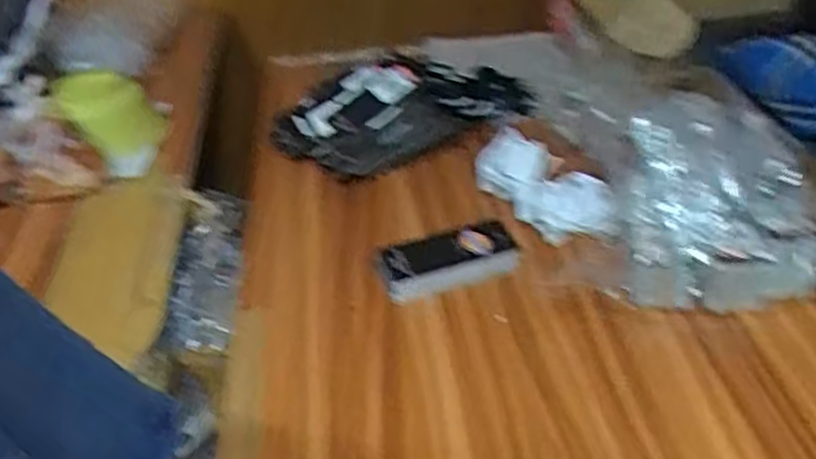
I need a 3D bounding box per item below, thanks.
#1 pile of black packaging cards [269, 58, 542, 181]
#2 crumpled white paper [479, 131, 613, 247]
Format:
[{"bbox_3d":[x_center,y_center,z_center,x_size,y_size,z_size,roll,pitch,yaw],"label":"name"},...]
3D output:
[{"bbox_3d":[0.004,-0.133,0.775,0.286,0.069,0.138,-15,37,-14],"label":"pile of black packaging cards"},{"bbox_3d":[0.120,-0.037,0.658,0.067,0.051,0.138,-22,39,-23],"label":"crumpled white paper"}]

